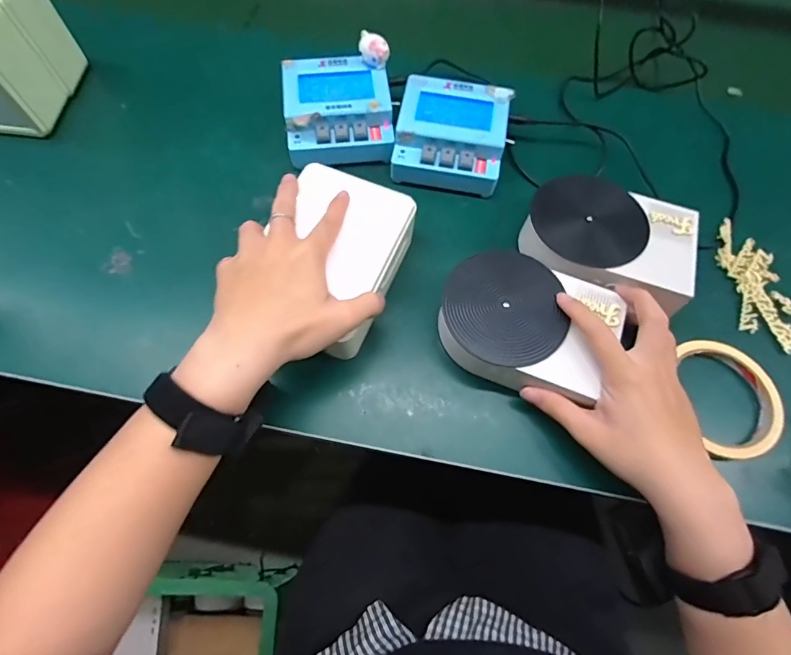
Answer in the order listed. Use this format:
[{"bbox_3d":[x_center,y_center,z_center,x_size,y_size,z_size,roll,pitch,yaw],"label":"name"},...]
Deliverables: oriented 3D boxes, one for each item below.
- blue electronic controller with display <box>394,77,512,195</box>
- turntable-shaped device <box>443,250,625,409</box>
[{"bbox_3d":[0.054,-0.184,0.419,0.104,0.047,0.103,9,67,2],"label":"blue electronic controller with display"},{"bbox_3d":[0.101,-0.002,0.348,0.130,0.045,0.097,23,68,7],"label":"turntable-shaped device"}]

